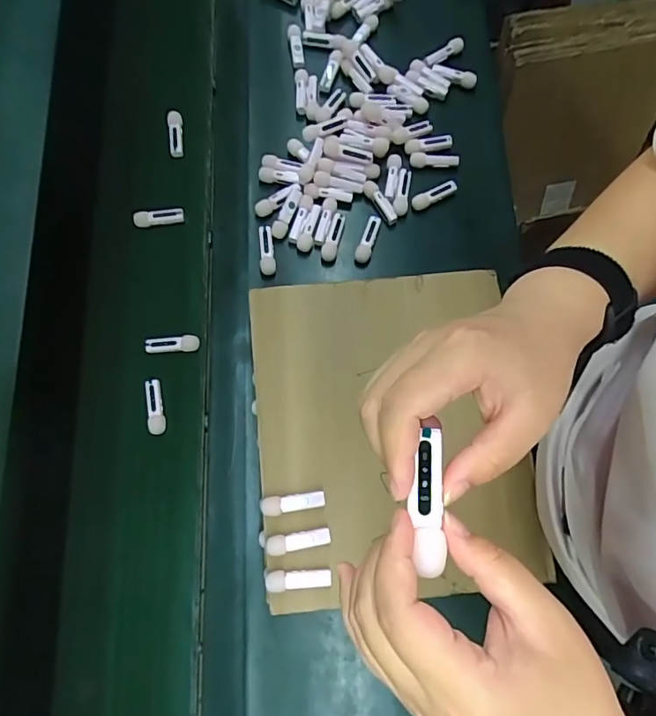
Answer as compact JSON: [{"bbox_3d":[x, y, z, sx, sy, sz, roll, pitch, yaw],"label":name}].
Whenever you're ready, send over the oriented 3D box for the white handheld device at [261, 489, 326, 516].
[{"bbox_3d":[-0.037,0.152,0.515,0.067,0.018,0.018,-7,75,0],"label":"white handheld device"}]

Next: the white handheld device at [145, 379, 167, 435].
[{"bbox_3d":[-0.207,0.058,0.590,0.020,0.010,0.065,-10,76,-2],"label":"white handheld device"}]

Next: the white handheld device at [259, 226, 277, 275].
[{"bbox_3d":[-0.078,-0.140,0.637,0.019,0.014,0.065,-4,76,0],"label":"white handheld device"}]

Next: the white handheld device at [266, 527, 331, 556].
[{"bbox_3d":[-0.031,0.187,0.502,0.066,0.011,0.018,-8,75,0],"label":"white handheld device"}]

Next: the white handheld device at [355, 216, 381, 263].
[{"bbox_3d":[0.053,-0.157,0.642,0.020,0.015,0.067,16,77,5],"label":"white handheld device"}]

